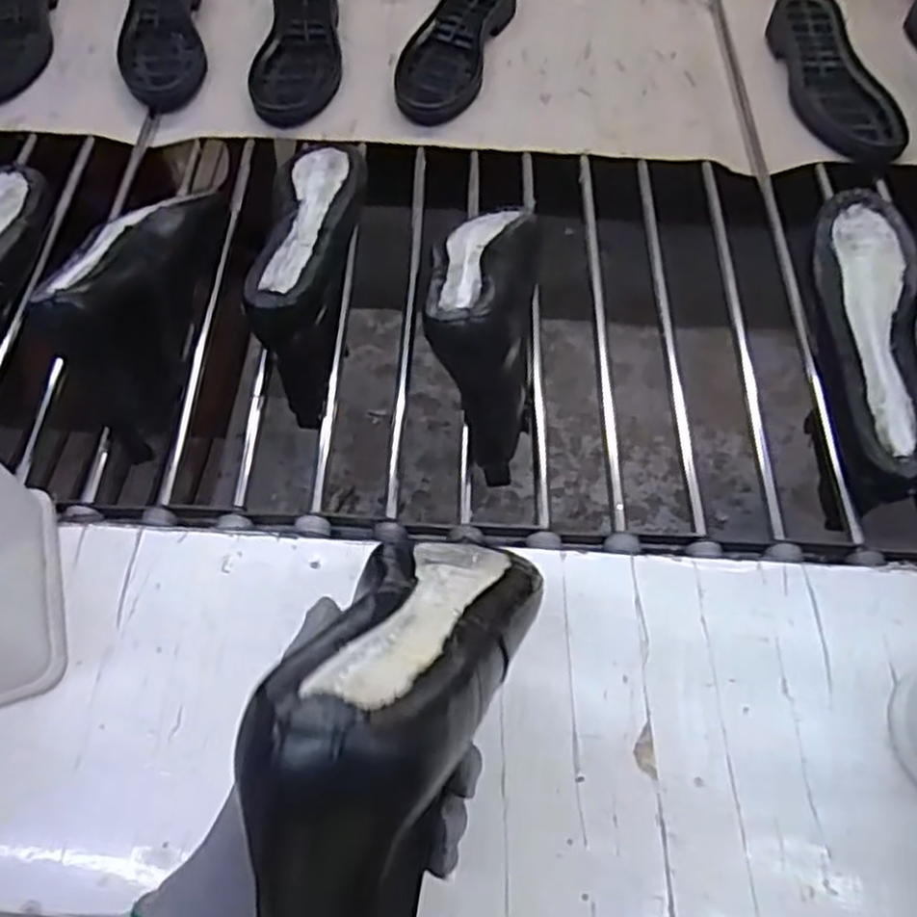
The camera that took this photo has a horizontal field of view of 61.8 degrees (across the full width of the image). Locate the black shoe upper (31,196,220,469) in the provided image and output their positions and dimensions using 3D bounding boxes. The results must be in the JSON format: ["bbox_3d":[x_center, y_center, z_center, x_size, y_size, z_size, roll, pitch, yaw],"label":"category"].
[{"bbox_3d":[-0.263,-0.136,0.626,0.078,0.117,0.246,3,62,2],"label":"black shoe upper"}]

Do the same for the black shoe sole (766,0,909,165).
[{"bbox_3d":[0.399,-0.413,0.828,0.087,0.025,0.260,-16,67,9],"label":"black shoe sole"}]

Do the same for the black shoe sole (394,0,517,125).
[{"bbox_3d":[-0.003,-0.469,0.856,0.086,0.029,0.252,16,63,9],"label":"black shoe sole"}]

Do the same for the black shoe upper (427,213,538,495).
[{"bbox_3d":[0.021,-0.113,0.611,0.084,0.123,0.243,6,62,4],"label":"black shoe upper"}]

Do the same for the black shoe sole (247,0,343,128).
[{"bbox_3d":[-0.174,-0.465,0.853,0.090,0.029,0.255,1,62,1],"label":"black shoe sole"}]

